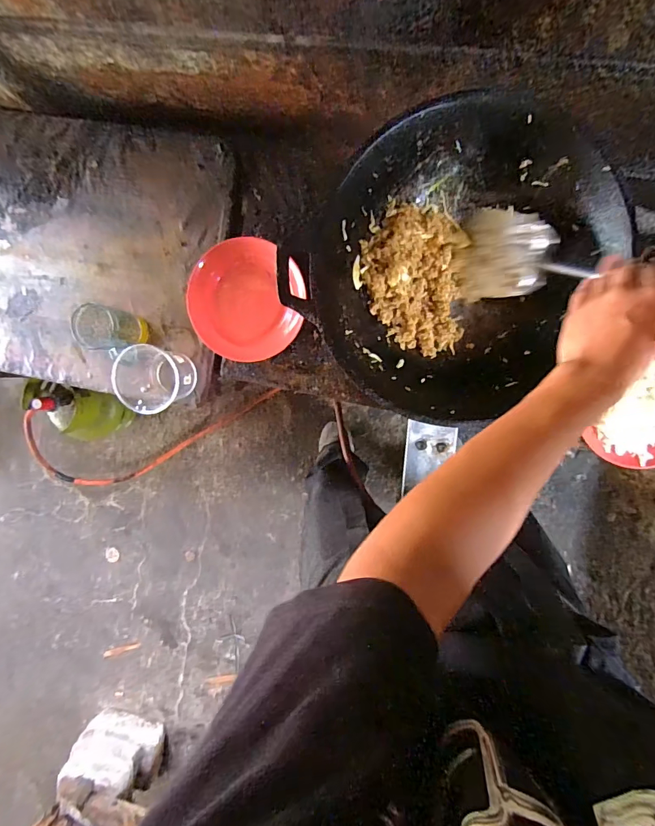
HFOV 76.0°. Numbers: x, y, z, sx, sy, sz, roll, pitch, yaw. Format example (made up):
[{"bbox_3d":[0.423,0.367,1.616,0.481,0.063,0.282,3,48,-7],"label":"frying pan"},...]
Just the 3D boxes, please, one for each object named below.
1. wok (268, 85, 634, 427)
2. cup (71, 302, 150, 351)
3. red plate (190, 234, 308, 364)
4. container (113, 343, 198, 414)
[{"bbox_3d":[0.175,-0.190,0.565,0.385,0.114,0.361,1,96,6],"label":"wok"},{"bbox_3d":[-0.376,-0.148,0.747,0.088,0.114,0.073,9,97,5],"label":"cup"},{"bbox_3d":[-0.143,-0.198,0.748,0.204,0.040,0.200,1,96,6],"label":"red plate"},{"bbox_3d":[-0.305,-0.060,0.743,0.116,0.108,0.109,1,96,6],"label":"container"}]

